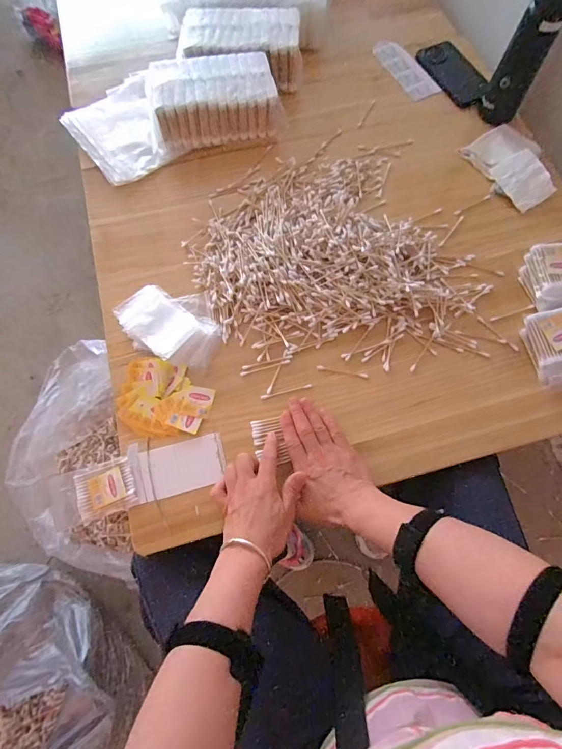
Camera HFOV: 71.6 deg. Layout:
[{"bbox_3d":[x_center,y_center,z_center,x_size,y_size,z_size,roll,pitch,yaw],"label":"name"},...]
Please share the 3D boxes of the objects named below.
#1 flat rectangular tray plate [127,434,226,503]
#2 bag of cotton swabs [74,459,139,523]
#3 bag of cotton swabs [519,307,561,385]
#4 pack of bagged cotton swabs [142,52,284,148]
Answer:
[{"bbox_3d":[-0.123,0.113,0.473,0.109,0.005,0.059,-15,71,-2],"label":"flat rectangular tray plate"},{"bbox_3d":[-0.209,0.136,0.463,0.069,0.007,0.060,-16,71,-5],"label":"bag of cotton swabs"},{"bbox_3d":[0.331,-0.030,0.474,0.042,0.049,0.084,-11,70,-4],"label":"bag of cotton swabs"},{"bbox_3d":[-0.107,-0.430,0.617,0.207,0.072,0.120,-5,70,-2],"label":"pack of bagged cotton swabs"}]

